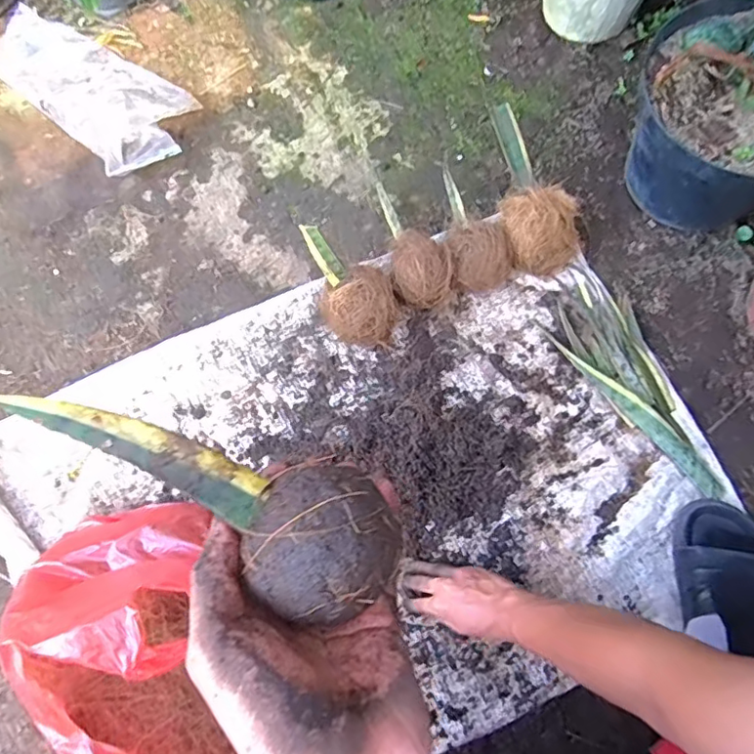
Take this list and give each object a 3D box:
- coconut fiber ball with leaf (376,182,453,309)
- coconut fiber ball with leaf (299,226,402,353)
[{"bbox_3d":[0.053,-0.199,0.808,0.083,0.076,0.214,-10,69,-1],"label":"coconut fiber ball with leaf"},{"bbox_3d":[-0.031,-0.117,0.758,0.101,0.127,0.144,-20,70,-5],"label":"coconut fiber ball with leaf"}]

